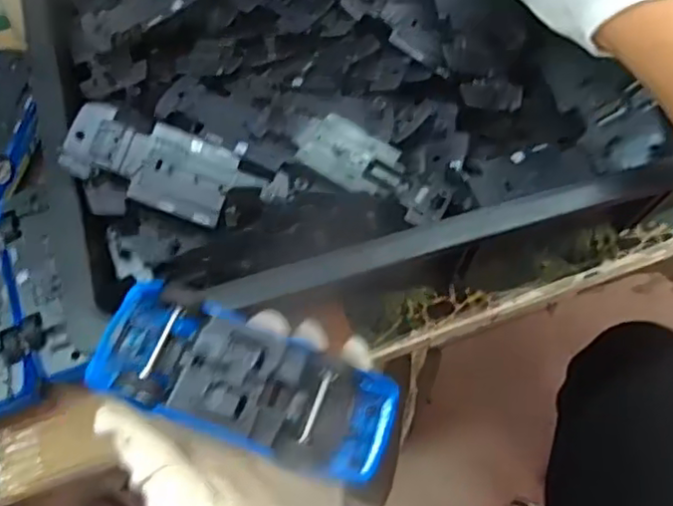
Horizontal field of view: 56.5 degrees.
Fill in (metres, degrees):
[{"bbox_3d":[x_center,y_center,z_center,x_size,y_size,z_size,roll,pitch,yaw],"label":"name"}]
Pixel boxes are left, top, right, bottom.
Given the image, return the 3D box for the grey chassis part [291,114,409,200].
[{"bbox_3d":[0.011,-0.057,0.384,0.067,0.016,0.047,31,70,15],"label":"grey chassis part"}]

